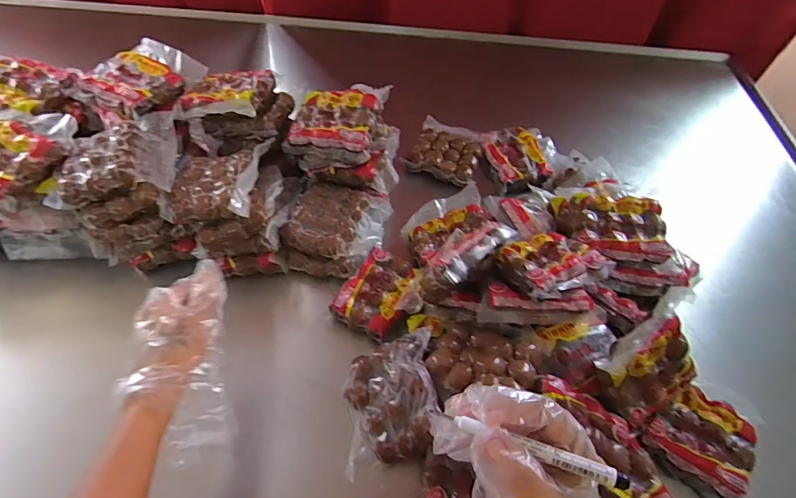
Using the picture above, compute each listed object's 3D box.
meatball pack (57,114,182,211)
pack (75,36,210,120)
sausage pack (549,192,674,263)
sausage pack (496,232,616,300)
[{"bbox_3d":[-0.364,-0.122,0.565,0.123,0.043,0.131,-11,58,-9],"label":"meatball pack"},{"bbox_3d":[-0.380,-0.257,0.639,0.123,0.033,0.136,24,59,13],"label":"pack"},{"bbox_3d":[0.293,-0.037,0.593,0.137,0.044,0.109,10,57,4],"label":"sausage pack"},{"bbox_3d":[0.188,0.015,0.534,0.123,0.029,0.099,-23,39,-26],"label":"sausage pack"}]

